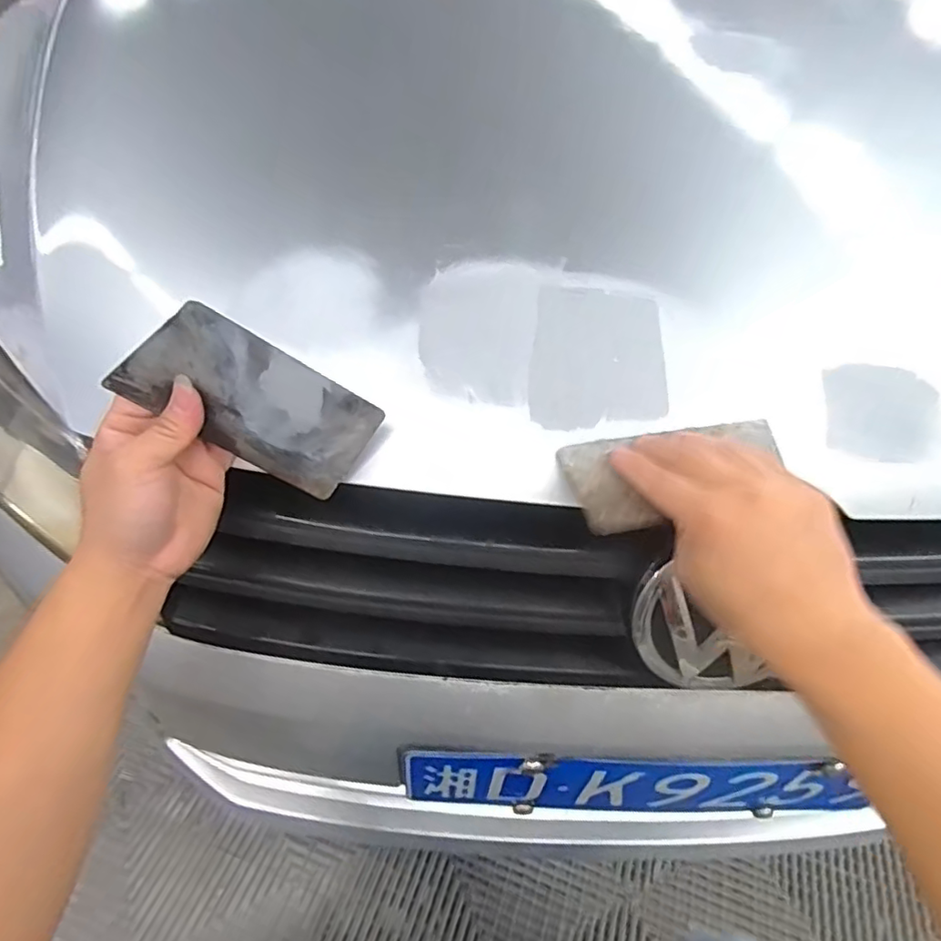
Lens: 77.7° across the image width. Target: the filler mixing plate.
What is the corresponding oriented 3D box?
[{"bbox_3d":[-0.120,-0.037,0.322,0.129,0.073,0.004,31,28,-19],"label":"filler mixing plate"}]

